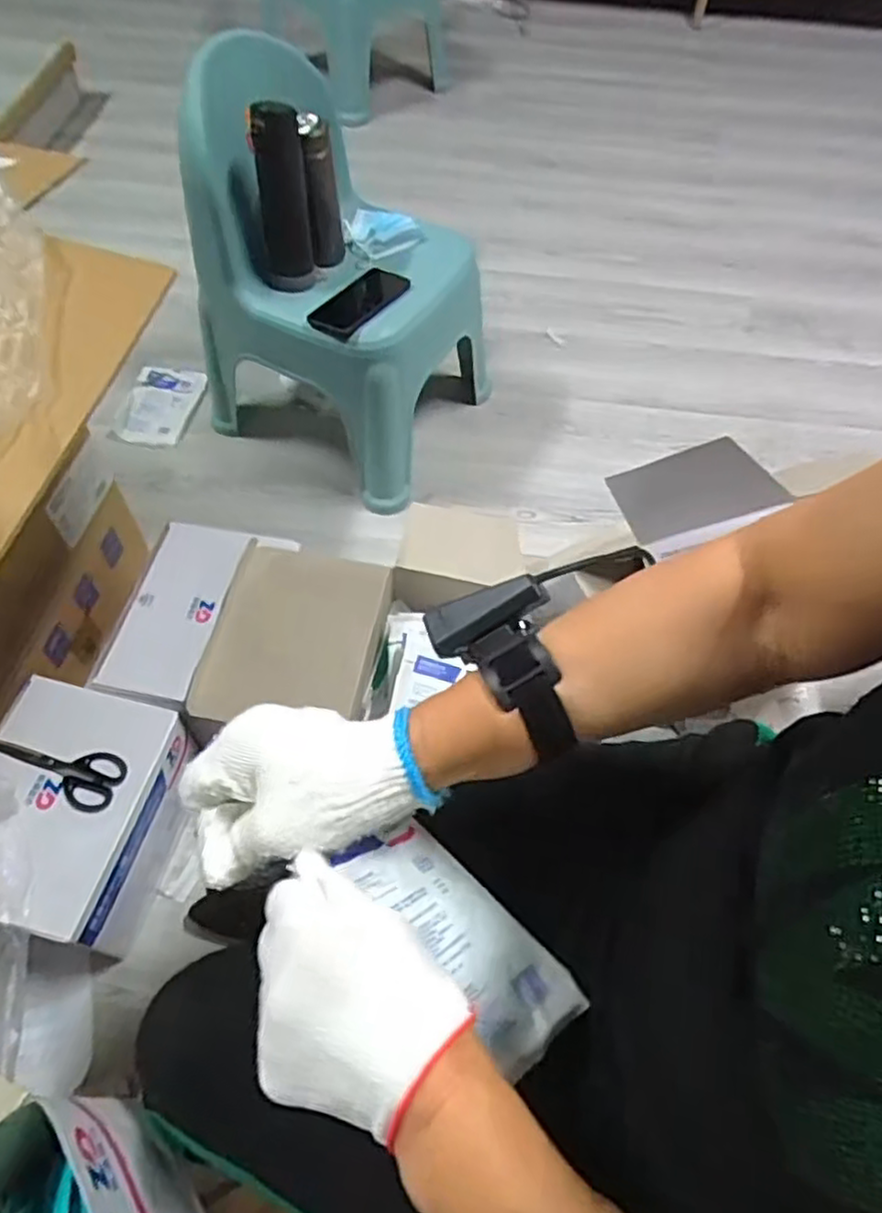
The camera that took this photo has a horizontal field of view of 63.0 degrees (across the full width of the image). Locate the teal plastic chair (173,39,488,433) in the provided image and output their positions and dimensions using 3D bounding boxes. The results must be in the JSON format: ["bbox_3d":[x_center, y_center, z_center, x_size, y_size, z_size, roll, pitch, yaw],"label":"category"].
[{"bbox_3d":[-0.157,-0.539,1.192,0.411,0.589,0.360,20,60,9],"label":"teal plastic chair"}]

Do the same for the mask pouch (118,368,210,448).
[{"bbox_3d":[-0.541,-0.388,1.381,0.148,0.013,0.180,13,67,15],"label":"mask pouch"}]

